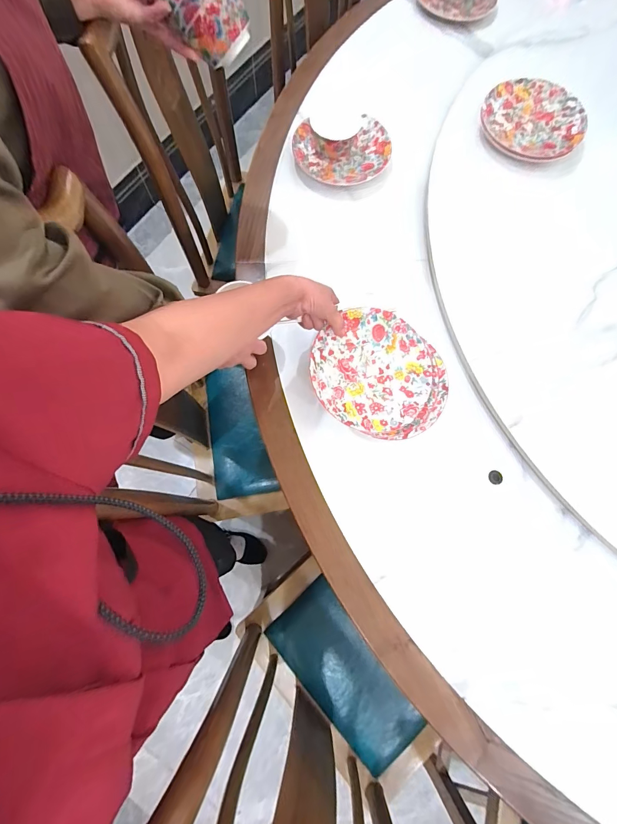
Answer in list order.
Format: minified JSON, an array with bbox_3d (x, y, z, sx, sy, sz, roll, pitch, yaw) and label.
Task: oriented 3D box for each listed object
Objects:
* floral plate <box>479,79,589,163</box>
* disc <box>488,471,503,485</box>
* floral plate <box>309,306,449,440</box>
[{"bbox_3d":[0.457,-0.594,0.743,0.197,0.047,0.197,0,76,1],"label":"floral plate"},{"bbox_3d":[0.313,0.109,0.596,0.024,0.004,0.023,0,76,1],"label":"disc"},{"bbox_3d":[0.118,-0.059,0.589,0.225,0.018,0.199,34,76,-5],"label":"floral plate"}]

